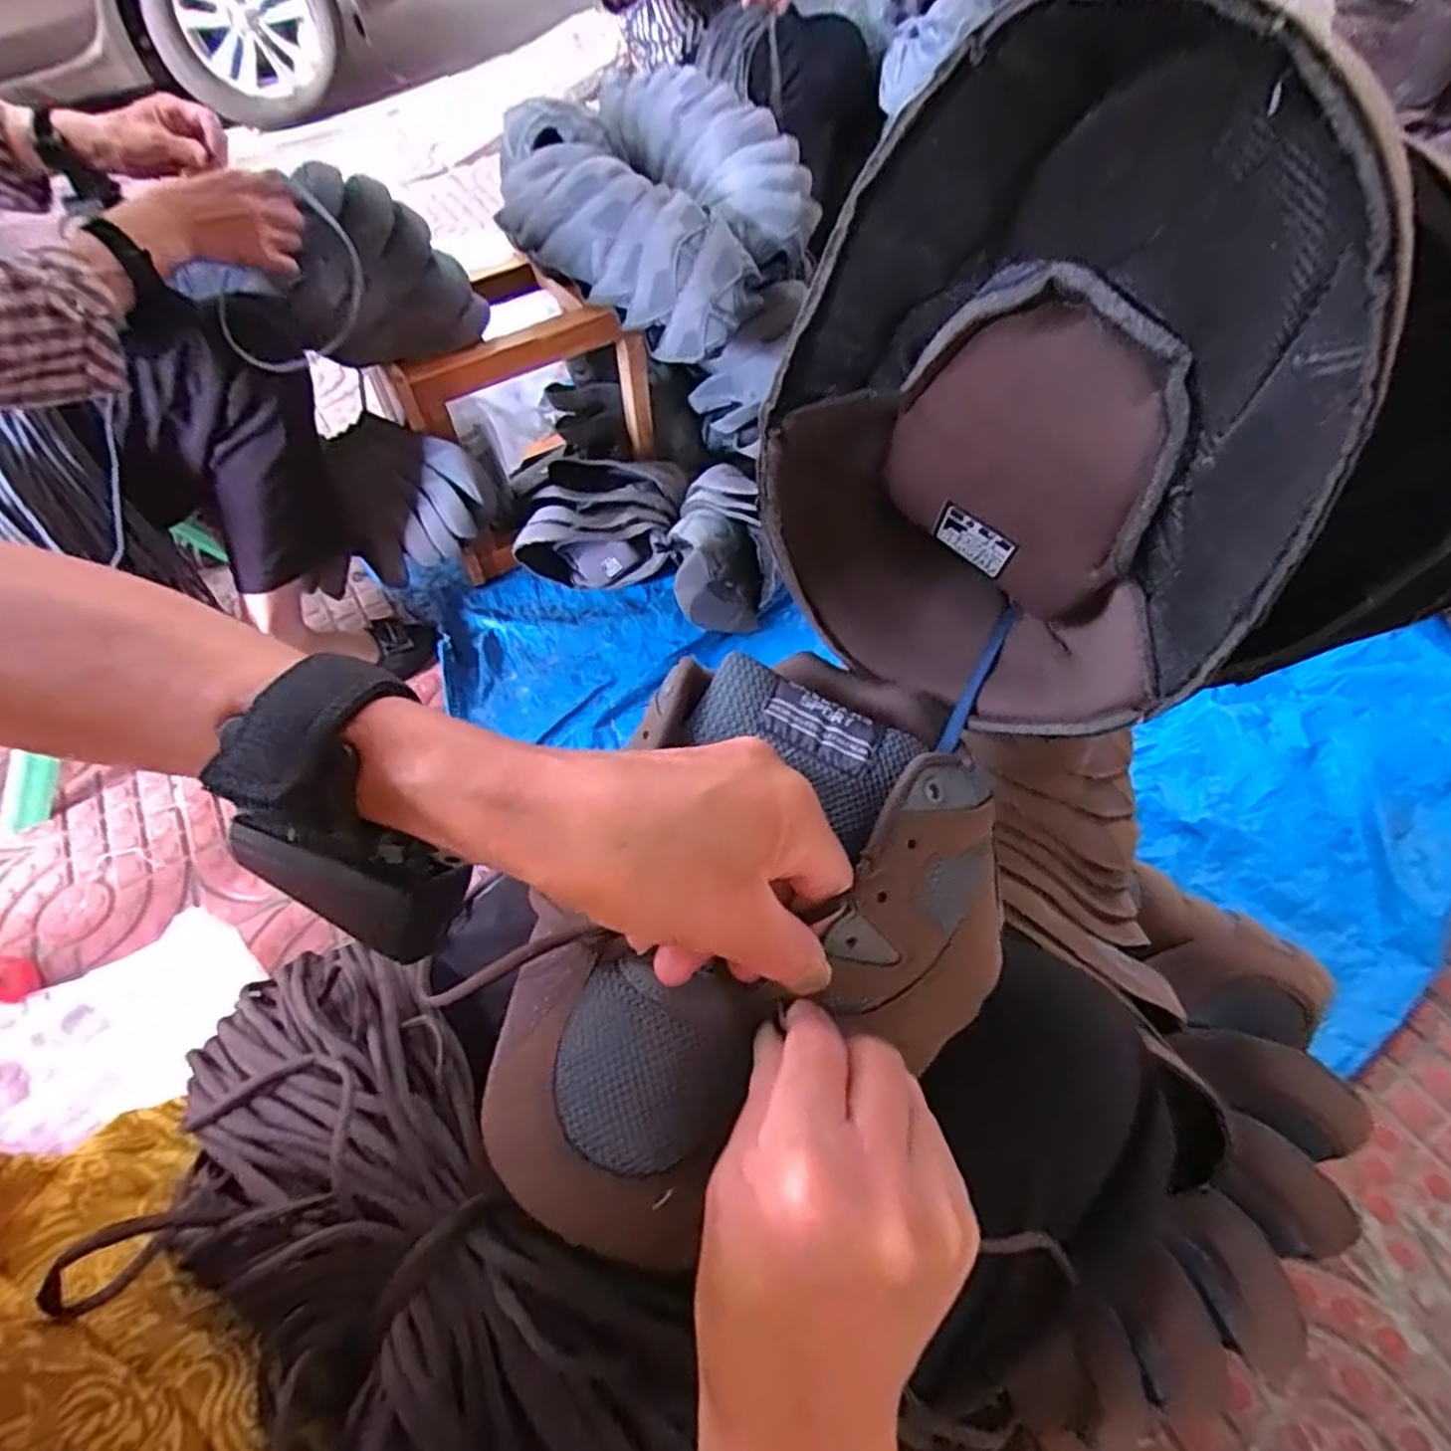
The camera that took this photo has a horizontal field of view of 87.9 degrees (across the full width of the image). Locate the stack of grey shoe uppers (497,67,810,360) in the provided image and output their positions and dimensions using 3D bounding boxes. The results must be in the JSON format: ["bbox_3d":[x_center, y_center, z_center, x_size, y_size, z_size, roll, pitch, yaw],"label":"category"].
[{"bbox_3d":[-0.089,-0.620,0.908,0.342,0.162,0.294,25,61,19],"label":"stack of grey shoe uppers"}]

